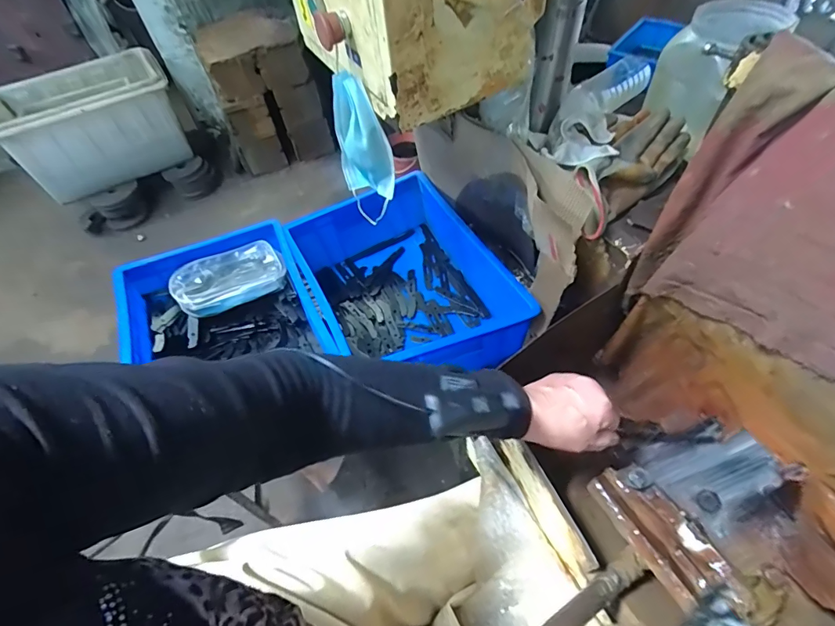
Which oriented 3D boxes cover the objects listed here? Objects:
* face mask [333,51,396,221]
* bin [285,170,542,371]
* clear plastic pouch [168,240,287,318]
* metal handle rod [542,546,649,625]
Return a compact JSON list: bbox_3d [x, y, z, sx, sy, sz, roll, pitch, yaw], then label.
[{"bbox_3d":[-0.075,-0.228,0.608,0.064,0.197,0.081,-18,55,-8],"label":"face mask"},{"bbox_3d":[-0.025,-0.050,0.797,0.282,0.159,0.409,-22,55,-11],"label":"bin"},{"bbox_3d":[-0.349,-0.067,0.810,0.190,0.053,0.104,-27,56,-14],"label":"clear plastic pouch"},{"bbox_3d":[0.148,0.239,0.362,0.186,0.014,0.020,2,43,-43],"label":"metal handle rod"}]

